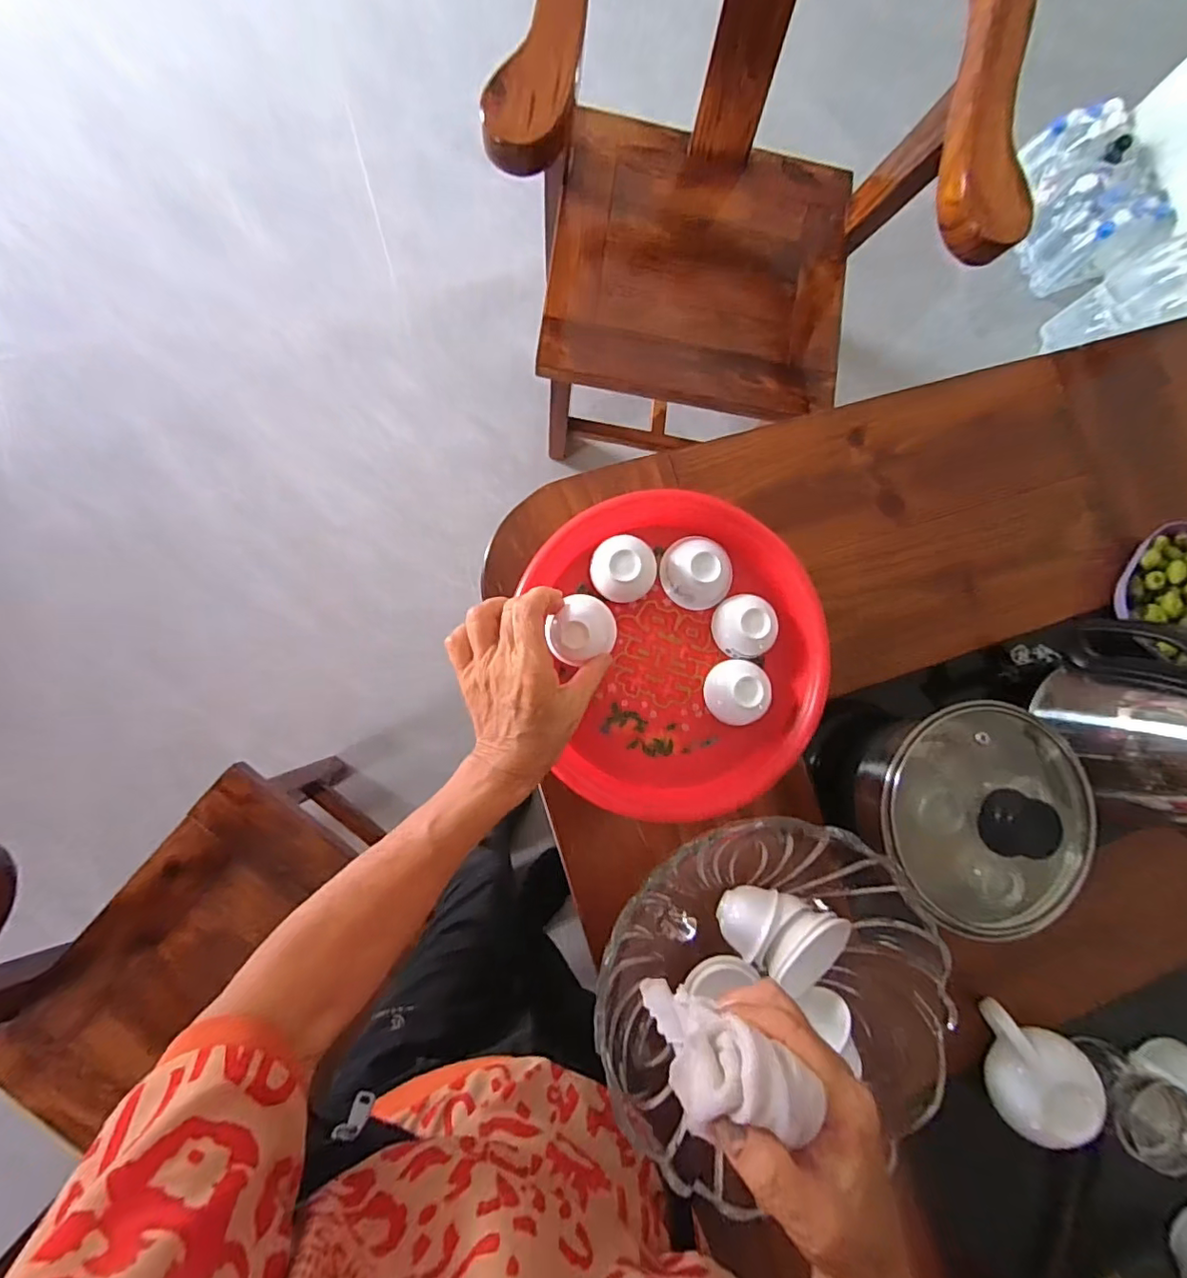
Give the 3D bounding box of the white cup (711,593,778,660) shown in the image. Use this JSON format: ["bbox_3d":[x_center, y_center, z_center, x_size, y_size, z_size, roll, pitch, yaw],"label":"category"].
[{"bbox_3d":[0.126,-0.010,0.470,0.048,0.025,0.052,1,83,-5],"label":"white cup"}]

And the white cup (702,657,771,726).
[{"bbox_3d":[0.120,0.043,0.463,0.052,0.025,0.052,1,83,-5],"label":"white cup"}]

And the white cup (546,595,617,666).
[{"bbox_3d":[-0.008,-0.007,0.411,0.050,0.023,0.047,-42,89,-8],"label":"white cup"}]

